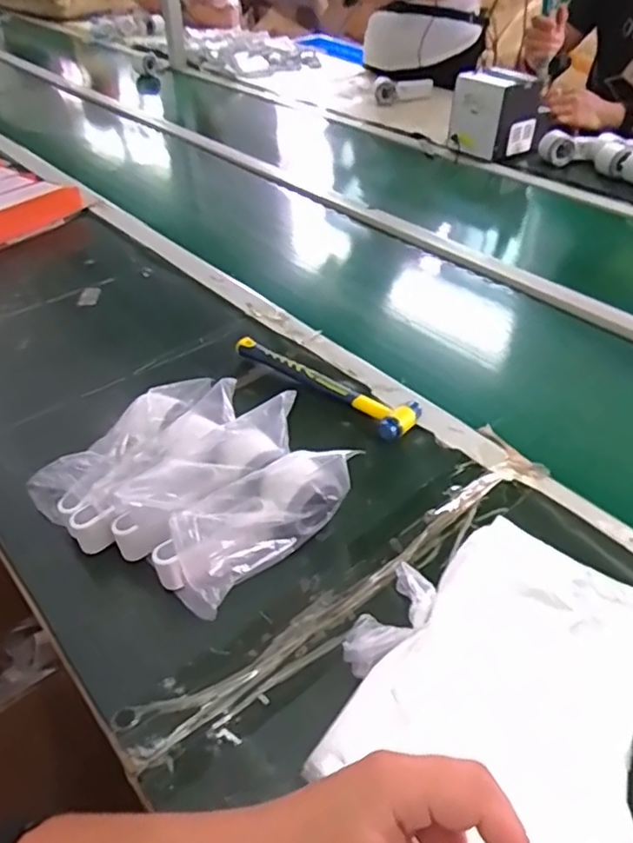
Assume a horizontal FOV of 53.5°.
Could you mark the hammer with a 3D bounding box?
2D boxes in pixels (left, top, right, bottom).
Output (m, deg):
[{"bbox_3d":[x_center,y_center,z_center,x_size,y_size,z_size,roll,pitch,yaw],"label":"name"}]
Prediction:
[{"bbox_3d":[0.002,-0.039,0.712,0.235,0.032,0.060,23,48,27],"label":"hammer"}]

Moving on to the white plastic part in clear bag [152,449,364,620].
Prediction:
[{"bbox_3d":[-0.050,0.086,0.534,0.171,0.083,0.065,-31,48,-28],"label":"white plastic part in clear bag"}]

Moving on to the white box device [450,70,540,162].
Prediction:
[{"bbox_3d":[0.370,-0.643,1.312,0.143,0.143,0.120,-25,47,-25],"label":"white box device"}]

